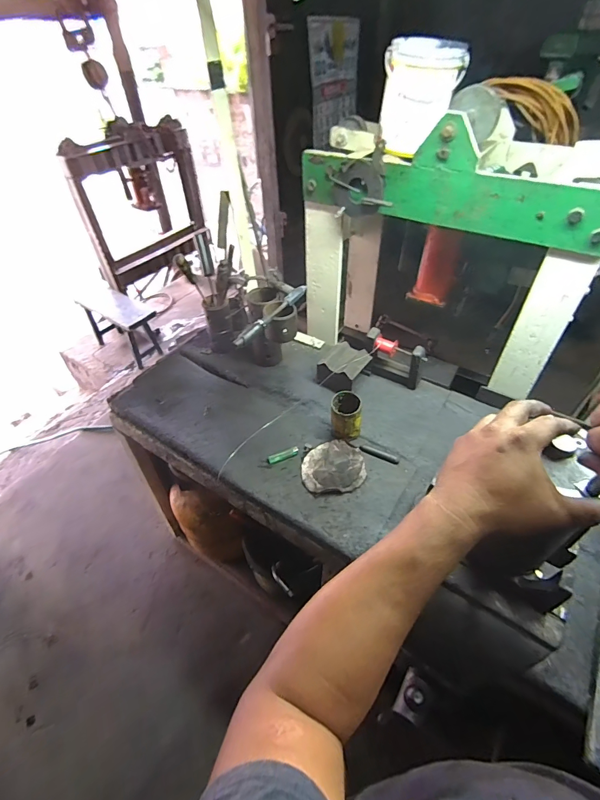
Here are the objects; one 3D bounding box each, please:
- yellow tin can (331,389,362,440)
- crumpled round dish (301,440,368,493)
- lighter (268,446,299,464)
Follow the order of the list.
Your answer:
[{"bbox_3d":[0.119,0.043,0.953,0.080,0.108,0.085,2,46,4],"label":"yellow tin can"},{"bbox_3d":[0.081,0.156,0.908,0.150,0.018,0.147,-1,46,1],"label":"crumpled round dish"},{"bbox_3d":[-0.041,0.140,0.941,0.078,0.007,0.025,-17,48,-14],"label":"lighter"}]

